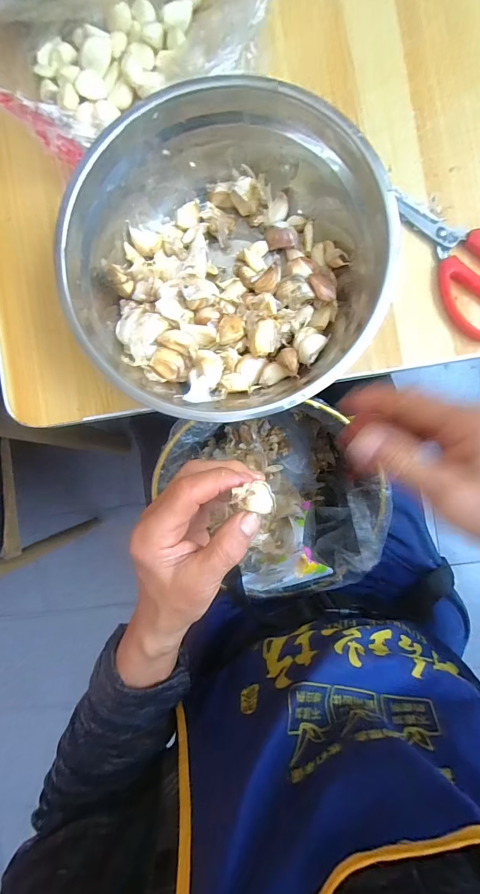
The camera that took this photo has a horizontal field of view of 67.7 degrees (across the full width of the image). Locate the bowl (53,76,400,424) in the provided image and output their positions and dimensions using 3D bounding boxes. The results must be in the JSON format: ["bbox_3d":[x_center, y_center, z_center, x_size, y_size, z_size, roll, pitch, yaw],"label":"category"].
[{"bbox_3d":[-0.012,-0.147,0.301,0.243,0.072,0.245,0,90,4],"label":"bowl"}]

